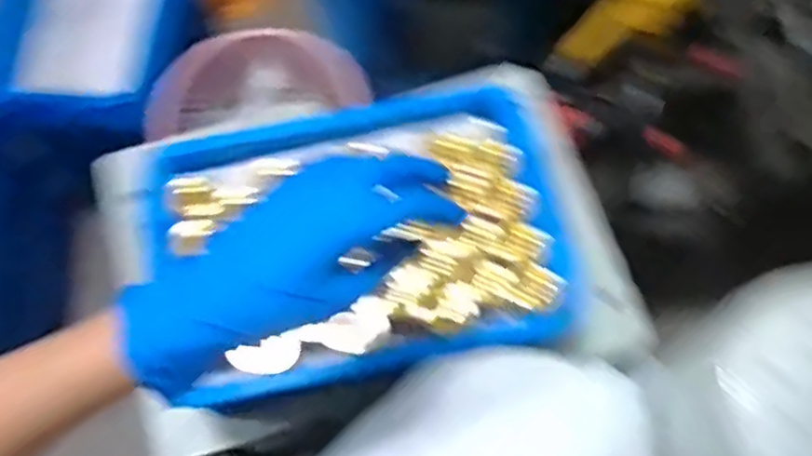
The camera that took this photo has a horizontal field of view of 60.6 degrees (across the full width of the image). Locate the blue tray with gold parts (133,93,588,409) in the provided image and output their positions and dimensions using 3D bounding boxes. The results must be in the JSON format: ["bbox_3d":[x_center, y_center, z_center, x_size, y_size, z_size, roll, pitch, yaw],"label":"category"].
[{"bbox_3d":[-0.029,0.006,0.607,0.361,0.073,0.241,-13,68,-4],"label":"blue tray with gold parts"}]

